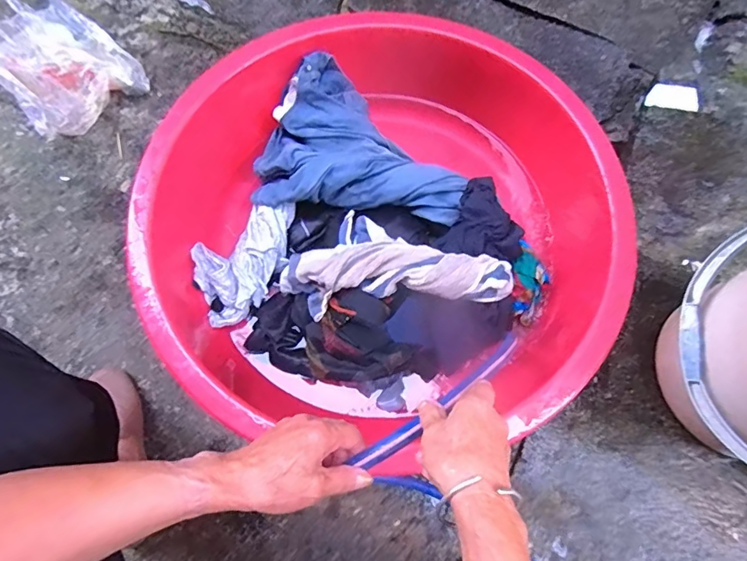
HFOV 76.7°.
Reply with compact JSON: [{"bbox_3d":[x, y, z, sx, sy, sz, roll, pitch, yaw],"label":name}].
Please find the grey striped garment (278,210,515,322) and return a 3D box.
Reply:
[{"bbox_3d":[0.023,-0.024,0.670,0.326,0.062,0.141,3,71,16],"label":"grey striped garment"}]

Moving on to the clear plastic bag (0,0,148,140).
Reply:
[{"bbox_3d":[-0.628,-0.435,0.887,0.357,0.076,0.253,33,74,9],"label":"clear plastic bag"}]

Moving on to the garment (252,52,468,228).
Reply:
[{"bbox_3d":[-0.014,-0.226,0.770,0.330,0.081,0.252,11,72,2],"label":"garment"}]

